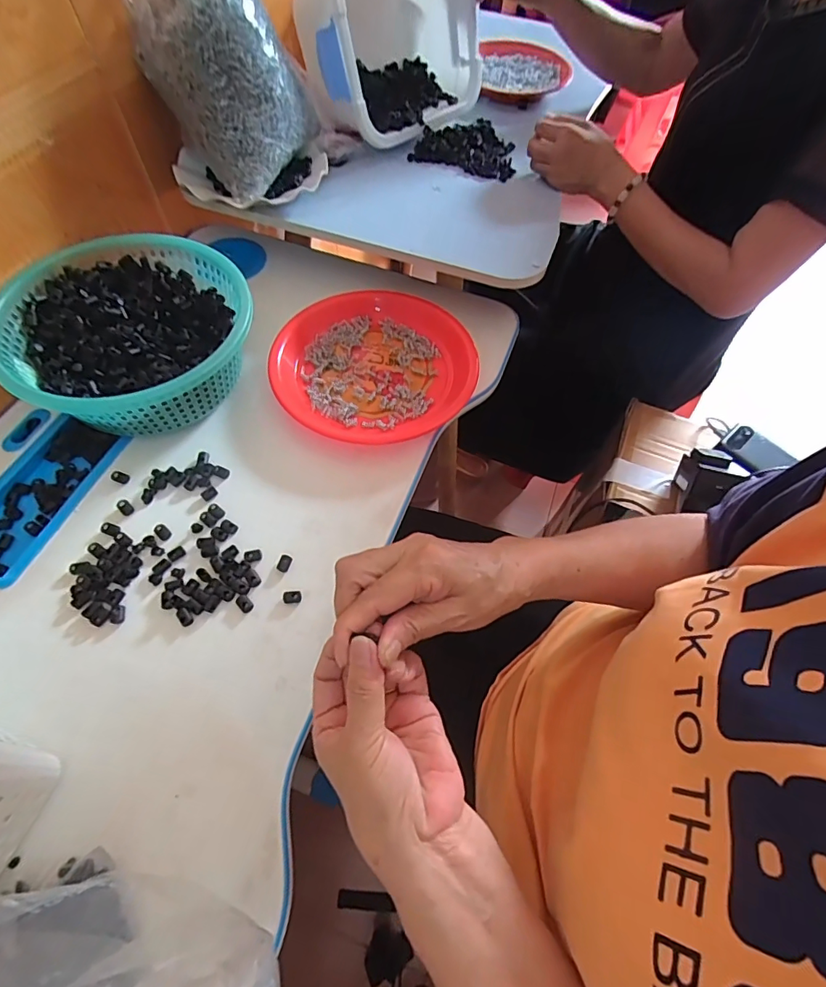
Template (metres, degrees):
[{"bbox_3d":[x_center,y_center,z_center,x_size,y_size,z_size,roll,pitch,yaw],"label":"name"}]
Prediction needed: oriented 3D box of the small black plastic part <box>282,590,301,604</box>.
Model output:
[{"bbox_3d":[-0.106,0.090,0.409,0.016,0.004,0.011,-5,62,-6],"label":"small black plastic part"}]

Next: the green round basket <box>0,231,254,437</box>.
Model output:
[{"bbox_3d":[-0.286,-0.162,0.488,0.221,0.079,0.220,1,61,-2],"label":"green round basket"}]

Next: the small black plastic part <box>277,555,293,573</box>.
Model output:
[{"bbox_3d":[-0.117,0.063,0.425,0.011,0.004,0.015,18,62,7],"label":"small black plastic part"}]

